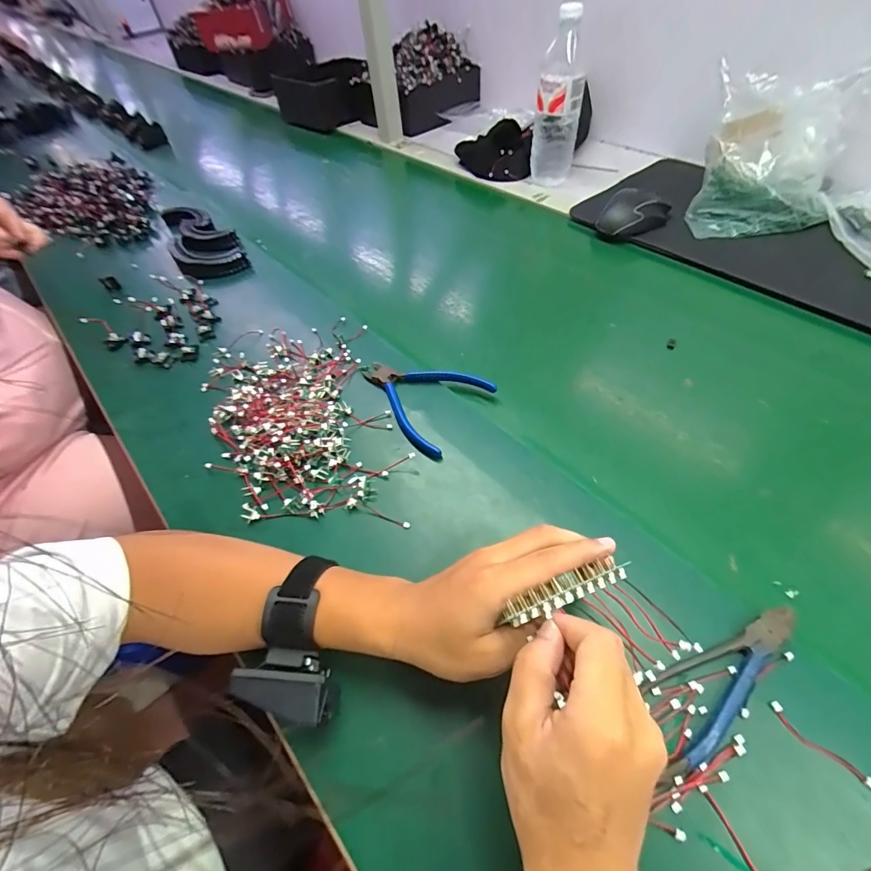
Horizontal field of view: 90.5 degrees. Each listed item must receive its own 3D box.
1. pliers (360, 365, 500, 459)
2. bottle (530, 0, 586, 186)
[{"bbox_3d":[-0.021,-0.045,0.456,0.133,0.019,0.108,28,58,23],"label":"pliers"},{"bbox_3d":[0.197,-0.527,0.699,0.075,0.224,0.057,4,45,11],"label":"bottle"}]

